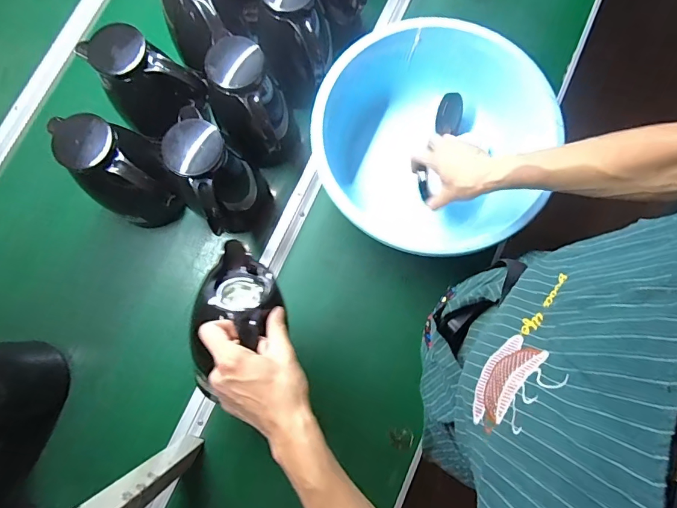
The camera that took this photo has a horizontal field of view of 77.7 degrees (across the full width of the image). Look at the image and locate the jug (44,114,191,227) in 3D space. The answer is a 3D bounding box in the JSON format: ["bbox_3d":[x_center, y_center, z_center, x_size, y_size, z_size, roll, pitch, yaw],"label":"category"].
[{"bbox_3d":[-0.313,-0.115,0.635,0.158,0.190,0.116,28,81,6],"label":"jug"}]

